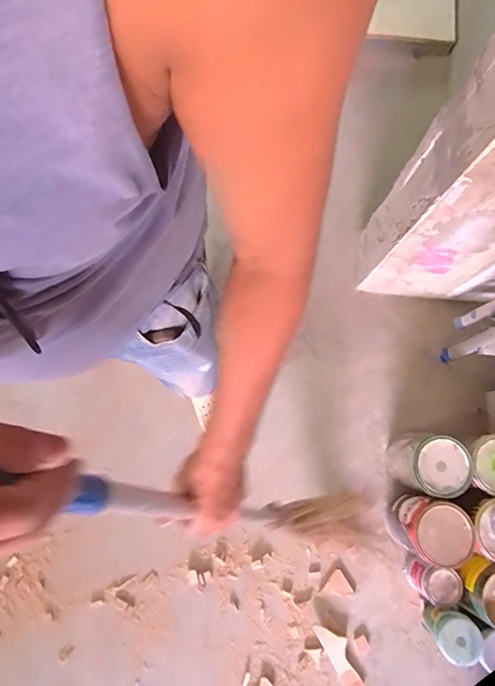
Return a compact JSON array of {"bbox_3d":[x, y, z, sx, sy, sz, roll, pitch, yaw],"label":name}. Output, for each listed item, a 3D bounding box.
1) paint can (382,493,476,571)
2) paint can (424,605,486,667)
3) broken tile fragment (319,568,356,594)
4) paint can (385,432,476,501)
[{"bbox_3d":[0.501,0.514,1.181,0.167,0.202,0.157,1,78,-3],"label":"paint can"},{"bbox_3d":[0.538,0.773,1.143,0.102,0.165,0.115,36,78,5],"label":"paint can"},{"bbox_3d":[0.263,0.698,1.244,0.098,0.007,0.063,5,77,-2],"label":"broken tile fragment"},{"bbox_3d":[0.513,0.345,1.225,0.165,0.198,0.173,-29,81,-9],"label":"paint can"}]

